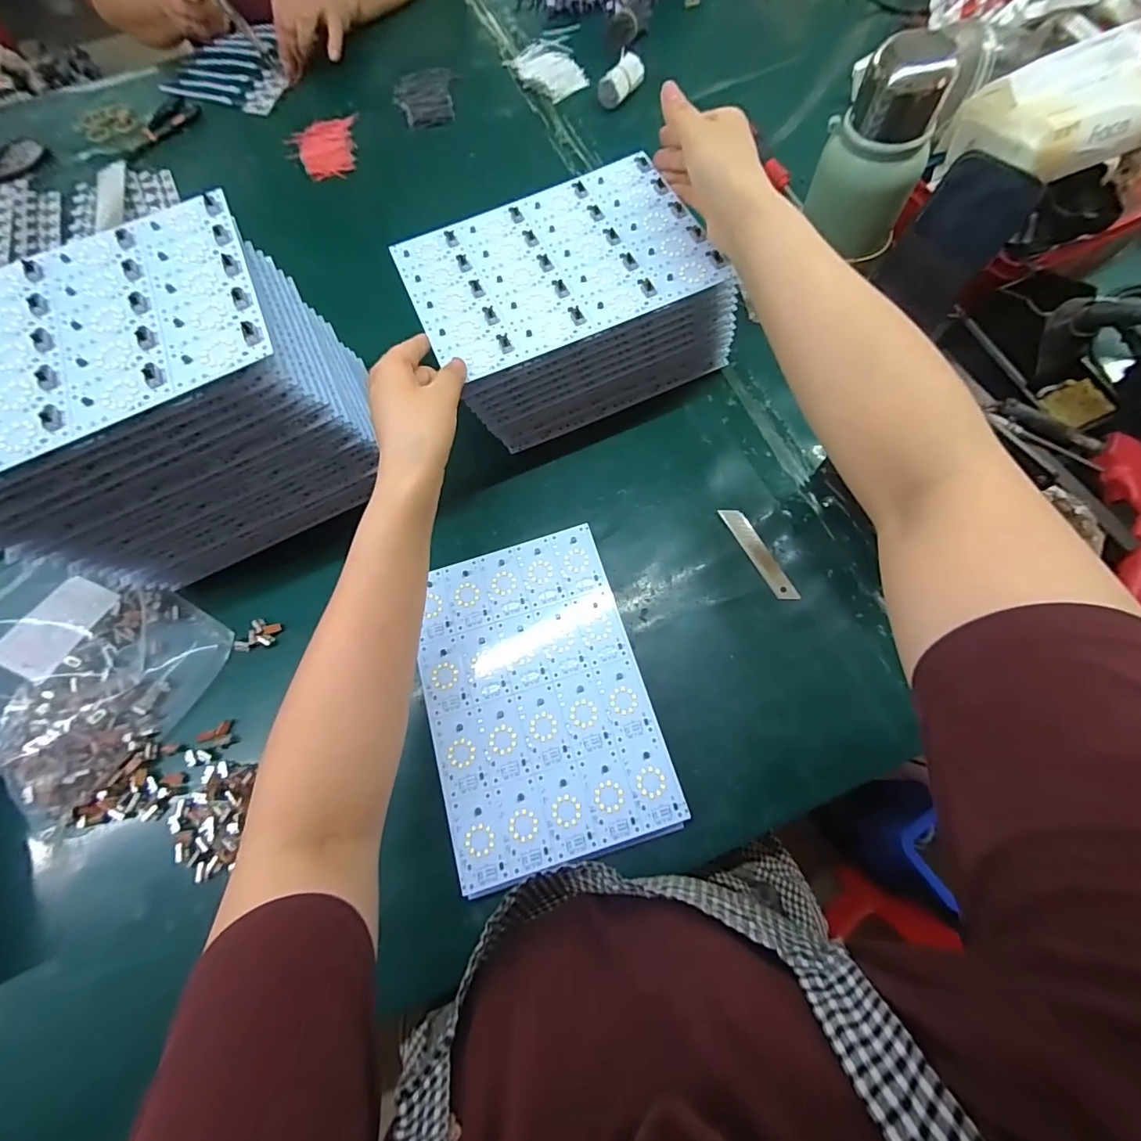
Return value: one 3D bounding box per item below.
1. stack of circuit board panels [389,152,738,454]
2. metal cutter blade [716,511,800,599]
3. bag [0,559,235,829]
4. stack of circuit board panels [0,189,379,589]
[{"bbox_3d":[-0.001,-0.235,0.446,0.245,0.118,0.156,-23,72,-5],"label":"stack of circuit board panels"},{"bbox_3d":[0.169,-0.016,0.437,0.019,0.004,0.099,-28,71,0],"label":"metal cutter blade"},{"bbox_3d":[-0.431,0.086,0.404,0.226,0.054,0.187,20,73,9],"label":"bag"},{"bbox_3d":[-0.304,-0.115,0.380,0.243,0.180,0.150,-26,72,-6],"label":"stack of circuit board panels"}]

